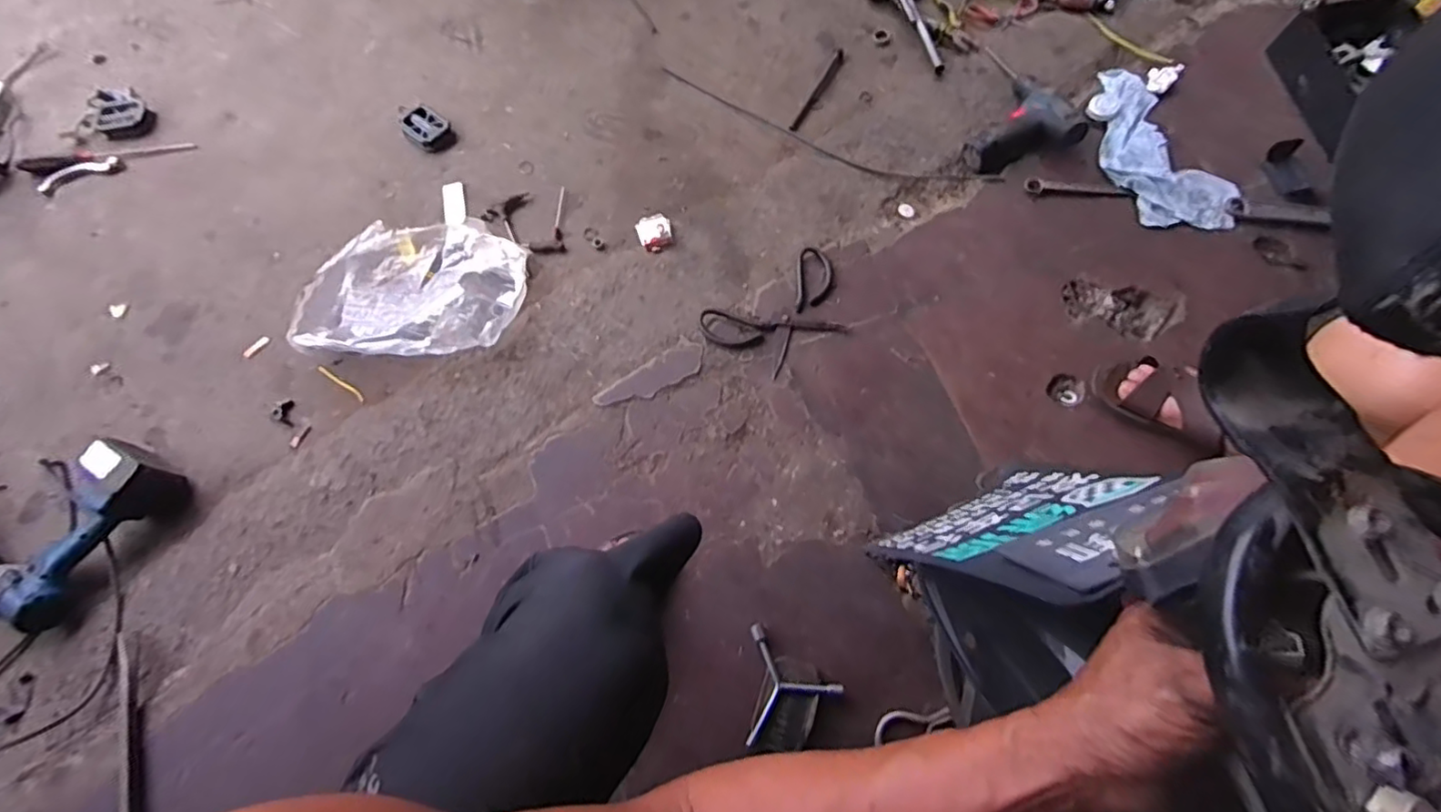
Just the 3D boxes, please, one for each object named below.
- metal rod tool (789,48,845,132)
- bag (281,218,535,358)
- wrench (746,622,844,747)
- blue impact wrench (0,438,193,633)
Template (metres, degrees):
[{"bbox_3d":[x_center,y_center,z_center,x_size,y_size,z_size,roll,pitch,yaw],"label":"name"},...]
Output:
[{"bbox_3d":[0.185,-0.593,1.143,0.020,0.008,0.223,25,71,13],"label":"metal rod tool"},{"bbox_3d":[-0.481,-0.188,0.949,0.334,0.067,0.254,-5,67,1],"label":"bag"},{"bbox_3d":[0.063,0.349,0.728,0.126,0.015,0.115,33,73,15],"label":"wrench"},{"bbox_3d":[-0.866,0.168,0.820,0.110,0.074,0.258,27,70,12],"label":"blue impact wrench"}]

